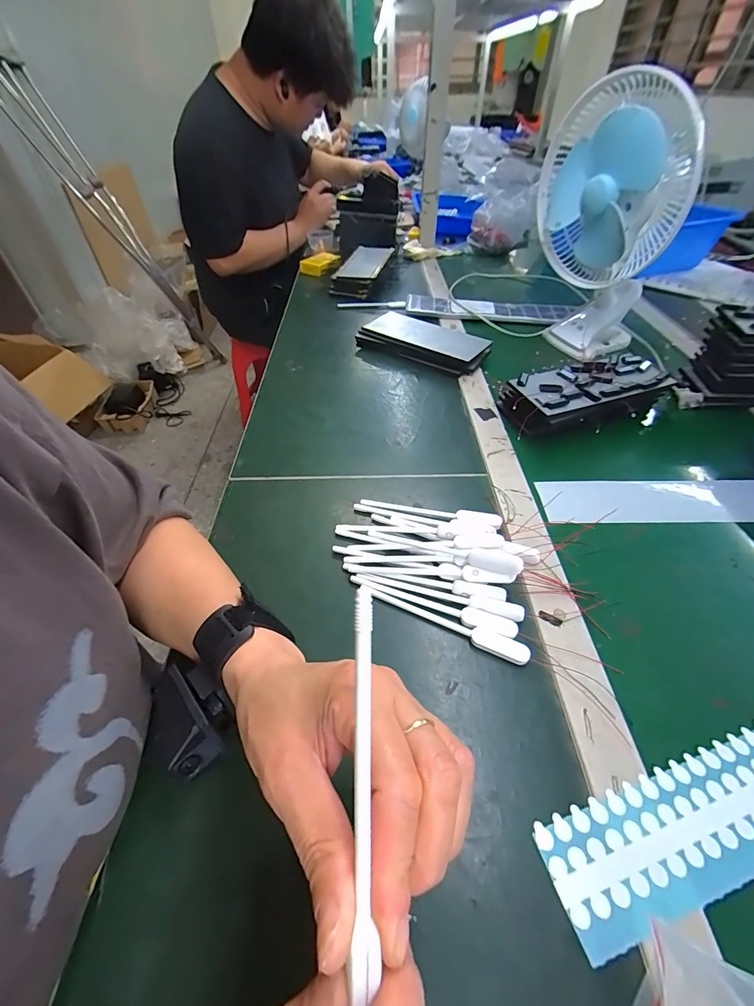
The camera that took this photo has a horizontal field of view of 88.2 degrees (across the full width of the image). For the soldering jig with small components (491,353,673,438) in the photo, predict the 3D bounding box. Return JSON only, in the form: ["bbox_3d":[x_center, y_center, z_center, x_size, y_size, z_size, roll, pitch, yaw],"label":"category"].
[{"bbox_3d":[0.270,-0.140,0.513,0.199,0.061,0.099,-11,49,-11],"label":"soldering jig with small components"}]

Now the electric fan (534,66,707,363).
[{"bbox_3d":[0.326,-0.404,0.576,0.188,0.302,0.162,21,51,17],"label":"electric fan"}]

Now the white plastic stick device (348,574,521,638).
[{"bbox_3d":[0.045,0.085,0.332,0.144,0.007,0.016,17,49,14],"label":"white plastic stick device"}]

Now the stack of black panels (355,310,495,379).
[{"bbox_3d":[0.078,-0.268,0.647,0.210,0.035,0.096,27,53,22],"label":"stack of black panels"}]

